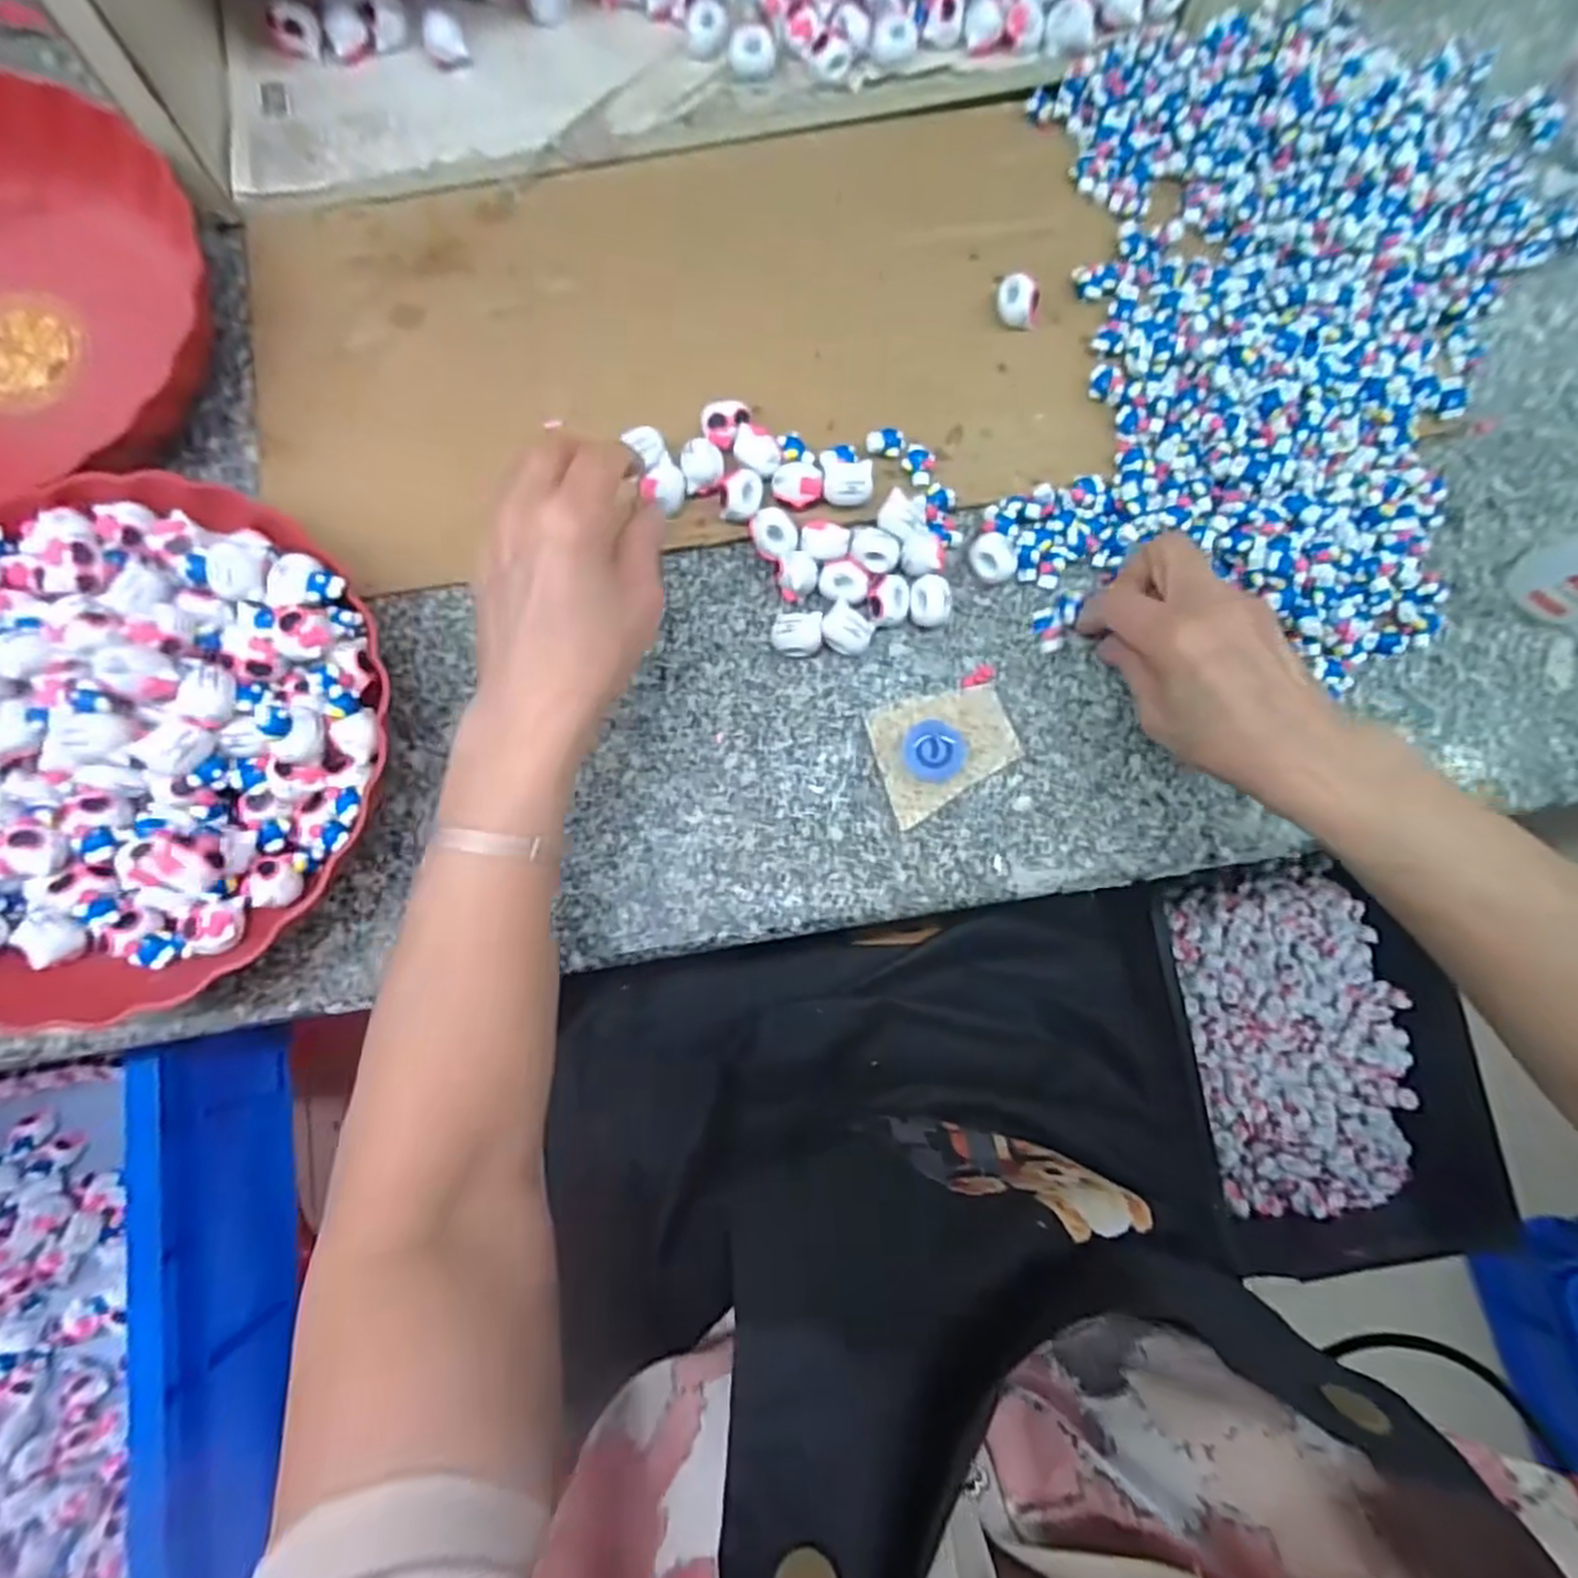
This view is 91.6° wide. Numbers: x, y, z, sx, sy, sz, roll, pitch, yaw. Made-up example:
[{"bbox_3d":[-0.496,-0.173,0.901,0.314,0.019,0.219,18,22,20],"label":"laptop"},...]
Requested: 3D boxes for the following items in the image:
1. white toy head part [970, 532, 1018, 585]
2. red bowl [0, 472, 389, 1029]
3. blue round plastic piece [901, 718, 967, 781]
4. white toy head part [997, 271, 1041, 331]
[{"bbox_3d":[0.107,-0.120,0.404,0.025,0.020,0.020,34,81,2],"label":"white toy head part"},{"bbox_3d":[-0.303,-0.026,0.345,0.229,0.066,0.218,1,81,-3],"label":"red bowl"},{"bbox_3d":[0.073,-0.019,0.384,0.032,0.011,0.029,0,81,-3],"label":"blue round plastic piece"},{"bbox_3d":[0.129,-0.271,0.425,0.026,0.022,0.025,1,81,-3],"label":"white toy head part"}]

